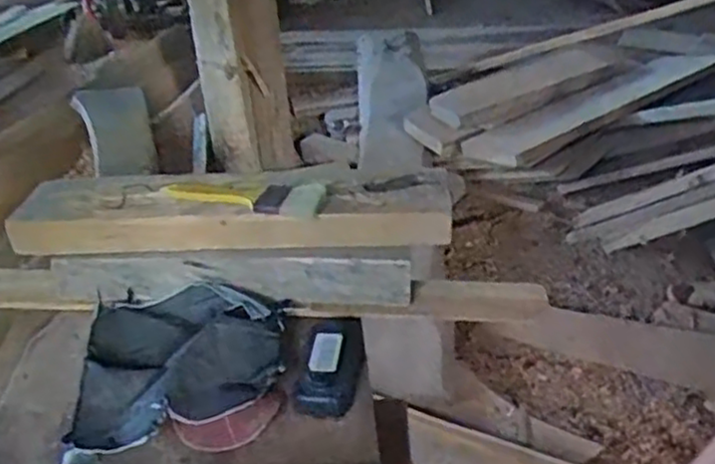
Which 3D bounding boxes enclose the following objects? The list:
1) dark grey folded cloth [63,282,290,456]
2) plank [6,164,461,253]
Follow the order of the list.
[{"bbox_3d":[-0.166,0.122,0.695,0.185,0.036,0.211,-6,31,-4],"label":"dark grey folded cloth"},{"bbox_3d":[-0.133,-0.026,0.818,0.470,0.046,0.107,-3,31,2],"label":"plank"}]

